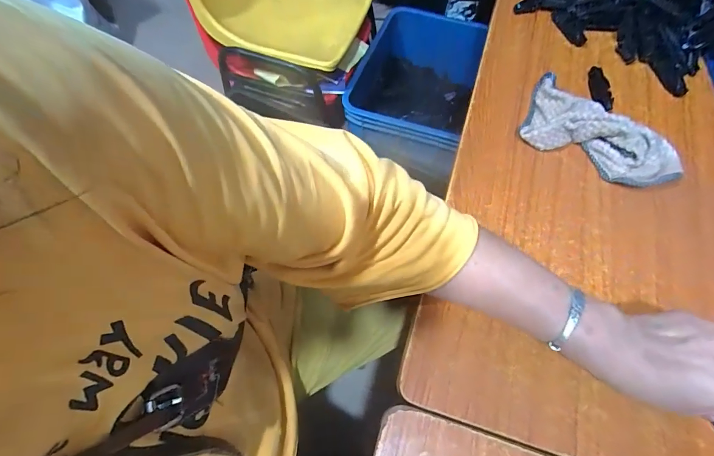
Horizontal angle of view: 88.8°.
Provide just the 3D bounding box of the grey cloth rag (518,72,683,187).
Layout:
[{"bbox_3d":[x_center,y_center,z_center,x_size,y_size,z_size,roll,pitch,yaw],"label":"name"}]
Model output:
[{"bbox_3d":[0.291,-0.111,0.437,0.174,0.042,0.083,28,67,14],"label":"grey cloth rag"}]

